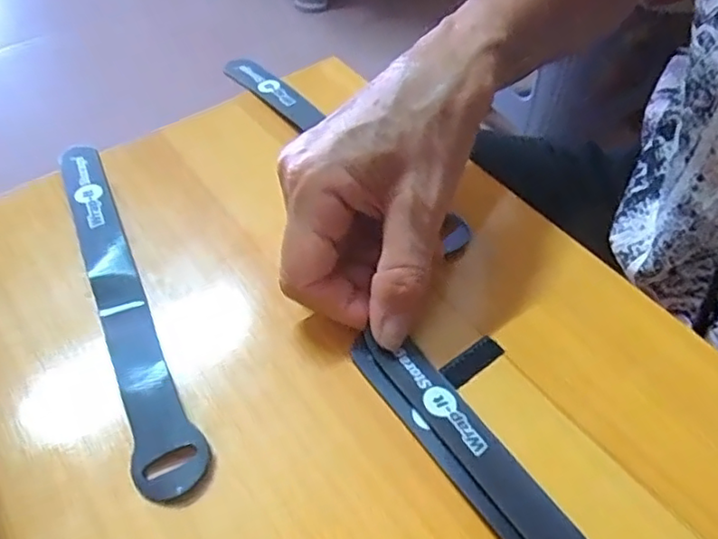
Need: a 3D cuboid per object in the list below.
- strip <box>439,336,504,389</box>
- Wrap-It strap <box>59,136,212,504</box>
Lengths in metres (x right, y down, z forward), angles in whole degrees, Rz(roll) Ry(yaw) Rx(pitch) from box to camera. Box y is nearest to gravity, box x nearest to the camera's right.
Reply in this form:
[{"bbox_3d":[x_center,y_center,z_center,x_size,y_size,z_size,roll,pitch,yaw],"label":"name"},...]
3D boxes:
[{"bbox_3d":[0.046,0.037,0.247,0.029,0.004,0.011,-31,58,-23],"label":"strip"},{"bbox_3d":[-0.106,0.008,0.260,0.025,0.009,0.191,-21,55,-18],"label":"Wrap-It strap"}]

